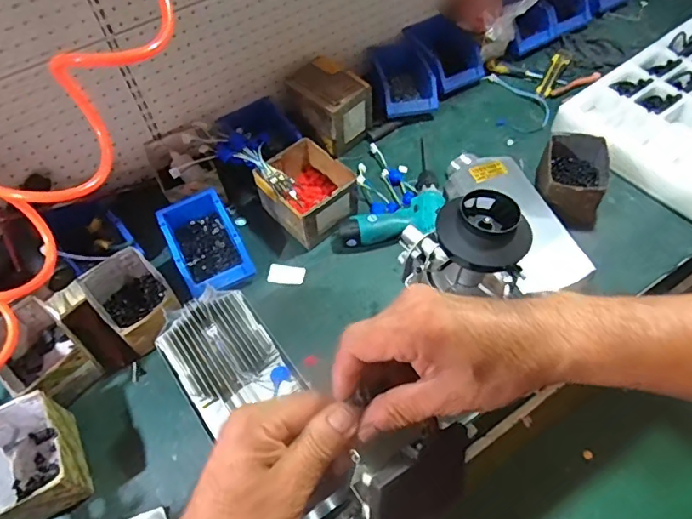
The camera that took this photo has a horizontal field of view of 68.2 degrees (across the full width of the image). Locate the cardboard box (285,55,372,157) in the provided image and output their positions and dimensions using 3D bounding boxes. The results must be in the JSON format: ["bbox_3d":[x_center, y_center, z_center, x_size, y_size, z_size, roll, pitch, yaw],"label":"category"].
[{"bbox_3d":[-0.041,-0.326,1.067,0.117,0.124,0.163,-38,62,-20],"label":"cardboard box"}]

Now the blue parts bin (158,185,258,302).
[{"bbox_3d":[-0.252,-0.029,0.917,0.119,0.070,0.191,-26,58,-13],"label":"blue parts bin"}]

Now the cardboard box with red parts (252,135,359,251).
[{"bbox_3d":[-0.066,-0.129,0.958,0.147,0.092,0.159,-39,62,-21],"label":"cardboard box with red parts"}]

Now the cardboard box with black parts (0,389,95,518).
[{"bbox_3d":[-0.443,0.284,0.720,0.118,0.097,0.156,-23,57,-11],"label":"cardboard box with black parts"}]

